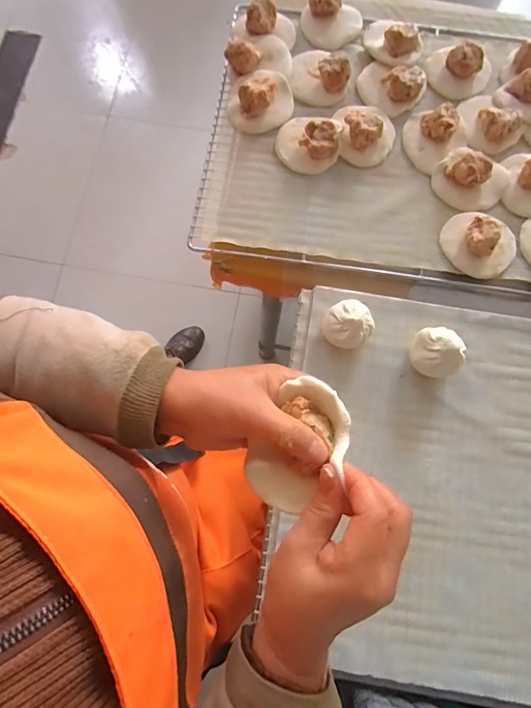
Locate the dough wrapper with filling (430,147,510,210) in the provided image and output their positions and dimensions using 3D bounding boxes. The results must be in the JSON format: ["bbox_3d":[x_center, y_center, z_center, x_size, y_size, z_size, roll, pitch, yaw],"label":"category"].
[{"bbox_3d":[0.267,-0.228,0.490,0.083,0.033,0.085,0,77,1],"label":"dough wrapper with filling"}]

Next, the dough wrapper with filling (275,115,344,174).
[{"bbox_3d":[0.056,-0.281,0.502,0.082,0.034,0.075,13,77,4],"label":"dough wrapper with filling"}]

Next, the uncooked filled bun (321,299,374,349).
[{"bbox_3d":[0.090,-0.030,0.428,0.052,0.047,0.050,0,77,1],"label":"uncooked filled bun"}]

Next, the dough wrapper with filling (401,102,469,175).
[{"bbox_3d":[0.222,-0.285,0.504,0.077,0.029,0.083,0,77,1],"label":"dough wrapper with filling"}]

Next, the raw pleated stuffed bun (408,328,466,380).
[{"bbox_3d":[0.185,-0.002,0.420,0.049,0.048,0.052,0,77,1],"label":"raw pleated stuffed bun"}]

